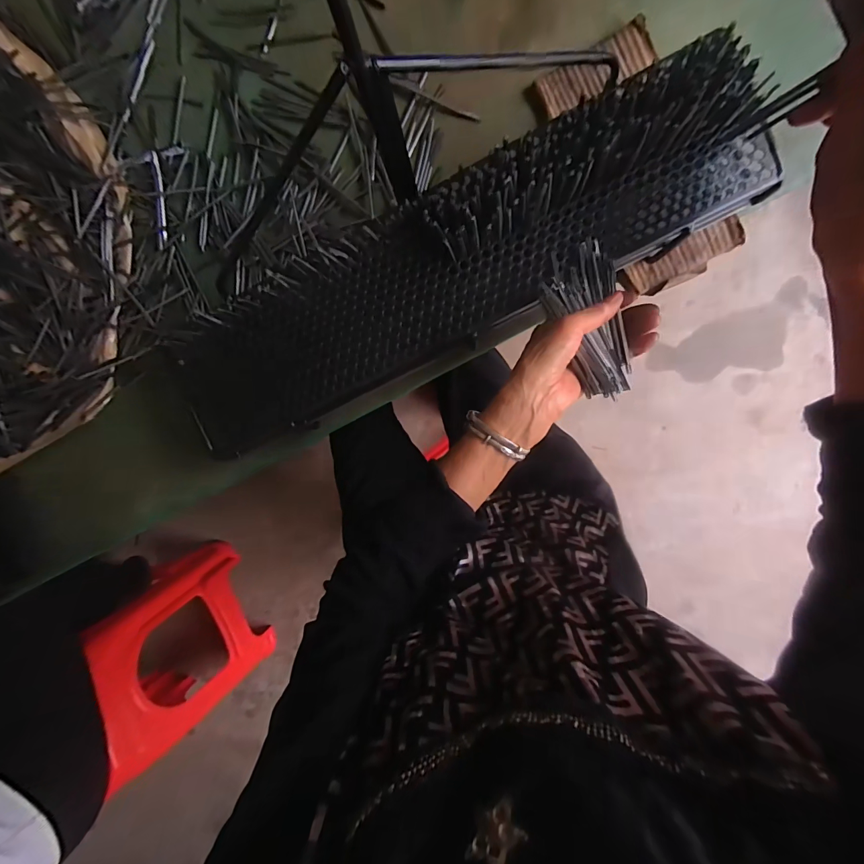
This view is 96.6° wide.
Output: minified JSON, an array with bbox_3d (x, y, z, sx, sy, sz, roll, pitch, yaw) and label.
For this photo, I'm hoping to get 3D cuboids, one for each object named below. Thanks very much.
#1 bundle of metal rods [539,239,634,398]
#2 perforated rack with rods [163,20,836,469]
[{"bbox_3d":[0.137,-0.100,0.345,0.066,0.021,0.144,-10,80,6],"label":"bundle of metal rods"},{"bbox_3d":[0.017,-0.156,0.373,0.577,0.065,0.146,-25,93,11],"label":"perforated rack with rods"}]

